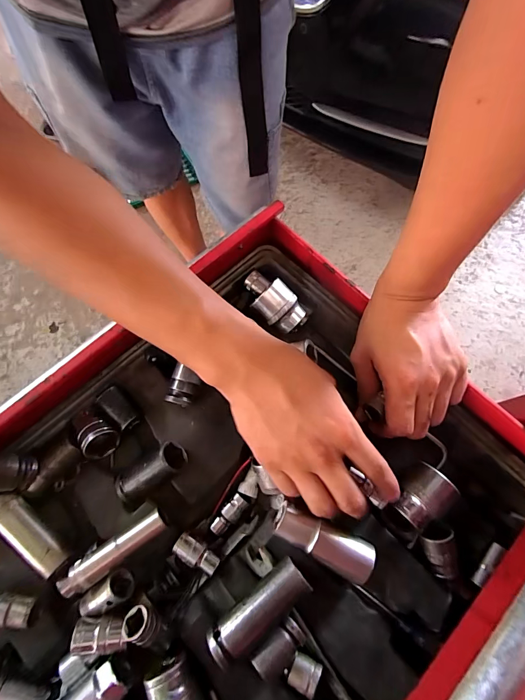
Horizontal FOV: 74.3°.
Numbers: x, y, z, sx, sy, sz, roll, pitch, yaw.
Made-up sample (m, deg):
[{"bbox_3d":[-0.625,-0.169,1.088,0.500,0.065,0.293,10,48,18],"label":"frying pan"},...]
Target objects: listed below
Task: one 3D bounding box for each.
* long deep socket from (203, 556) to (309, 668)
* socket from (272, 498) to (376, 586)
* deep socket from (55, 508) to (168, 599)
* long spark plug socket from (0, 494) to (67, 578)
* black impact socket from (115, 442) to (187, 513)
[{"bbox_3d":[-0.002,0.193,0.256,0.078,0.027,0.029,-36,74,-12],"label":"long deep socket"},{"bbox_3d":[0.047,0.149,0.273,0.078,0.031,0.026,26,72,9],"label":"socket"},{"bbox_3d":[-0.120,0.161,0.272,0.098,0.016,0.019,-34,74,-12],"label":"deep socket"},{"bbox_3d":[-0.187,0.146,0.274,0.074,0.018,0.021,38,74,12],"label":"long spark plug socket"},{"bbox_3d":[-0.096,0.106,0.293,0.063,0.025,0.028,-41,74,9],"label":"black impact socket"}]

